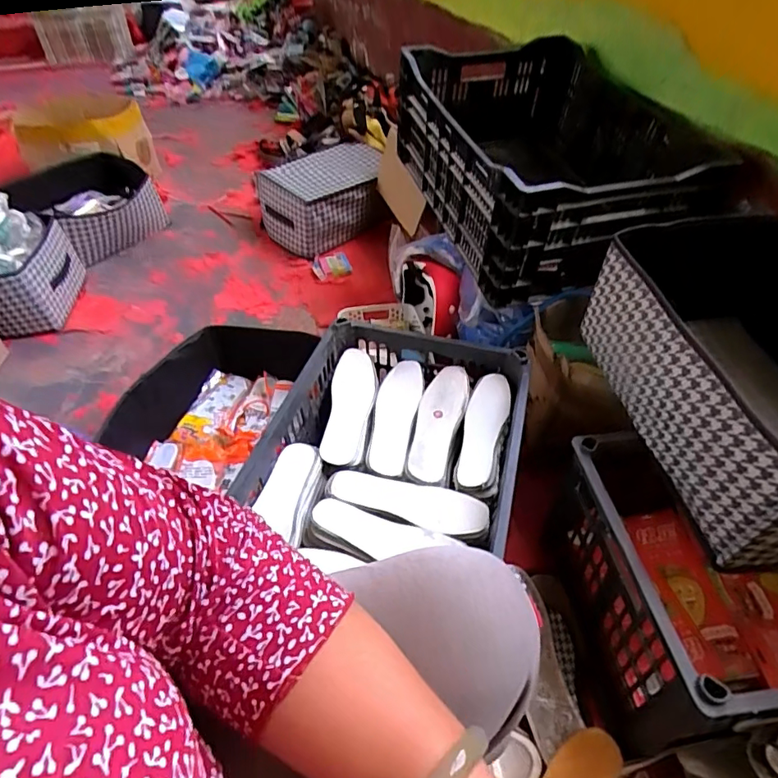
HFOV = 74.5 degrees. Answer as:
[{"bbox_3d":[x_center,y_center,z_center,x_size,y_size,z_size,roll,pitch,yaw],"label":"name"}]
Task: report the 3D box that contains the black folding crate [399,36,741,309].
[{"bbox_3d":[0.288,-0.455,1.002,0.417,0.263,0.558,-12,47,-9],"label":"black folding crate"}]

